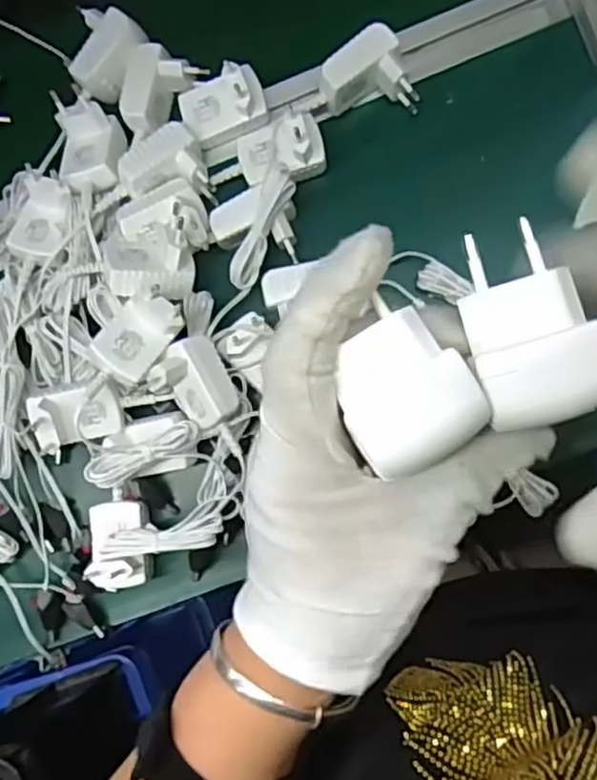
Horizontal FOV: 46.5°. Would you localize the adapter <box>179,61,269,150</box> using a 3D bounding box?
[{"bbox_3d":[-0.055,-0.209,0.501,0.058,0.048,0.037,-21,85,5],"label":"adapter"}]

